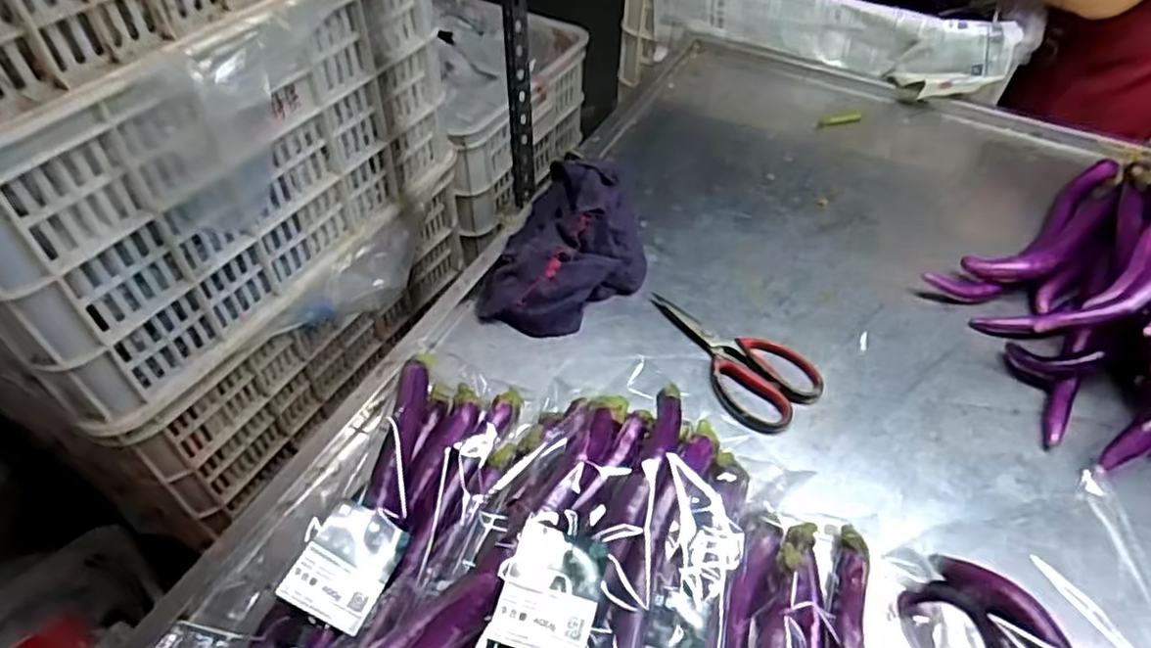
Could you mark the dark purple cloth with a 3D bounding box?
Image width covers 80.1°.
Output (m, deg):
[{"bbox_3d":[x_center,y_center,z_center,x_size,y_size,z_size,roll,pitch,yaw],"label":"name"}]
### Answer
[{"bbox_3d":[0.003,-0.091,0.755,0.152,0.049,0.252,15,50,12],"label":"dark purple cloth"}]

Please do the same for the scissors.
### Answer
[{"bbox_3d":[0.142,0.029,0.673,0.185,0.017,0.095,37,58,27],"label":"scissors"}]

